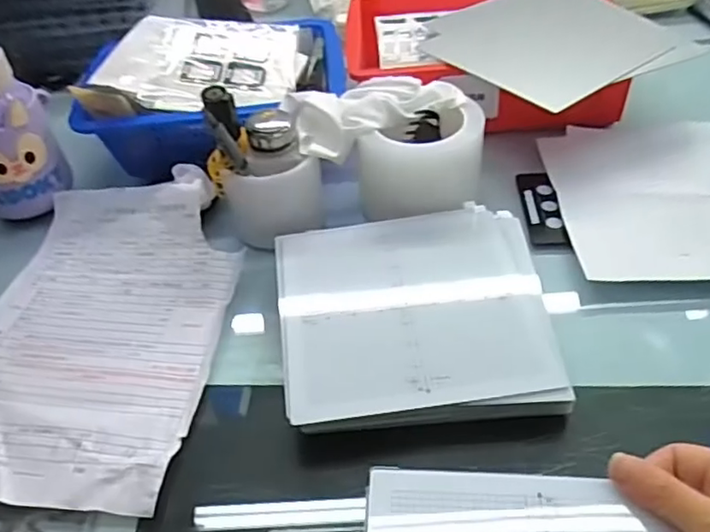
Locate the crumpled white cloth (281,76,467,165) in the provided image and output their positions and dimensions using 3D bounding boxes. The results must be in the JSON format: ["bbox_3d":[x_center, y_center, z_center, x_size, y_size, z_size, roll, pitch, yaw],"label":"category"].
[{"bbox_3d":[0.018,-0.135,0.541,0.152,0.039,0.073,-16,46,-10],"label":"crumpled white cloth"}]

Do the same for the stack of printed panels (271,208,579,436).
[{"bbox_3d":[0.042,0.034,0.460,0.192,0.027,0.188,-6,45,0],"label":"stack of printed panels"}]

